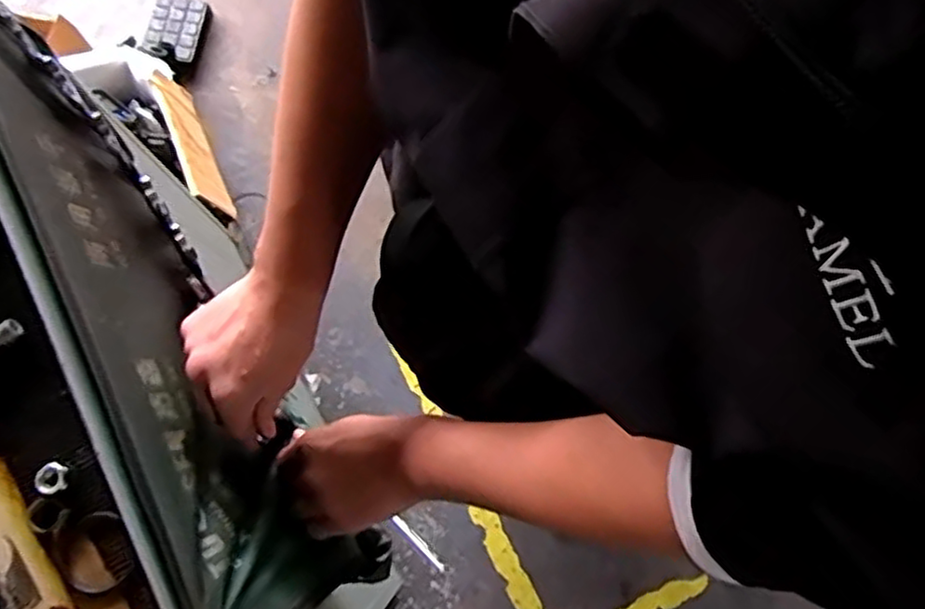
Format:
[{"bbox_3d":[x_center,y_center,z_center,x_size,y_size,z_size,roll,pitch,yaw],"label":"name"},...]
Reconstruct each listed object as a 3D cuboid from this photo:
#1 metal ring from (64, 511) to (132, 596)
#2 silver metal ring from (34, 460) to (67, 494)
[{"bbox_3d":[-0.210,0.144,0.406,0.044,0.010,0.043,33,80,9],"label":"metal ring"},{"bbox_3d":[-0.241,0.101,0.413,0.017,0.008,0.018,0,75,0],"label":"silver metal ring"}]

